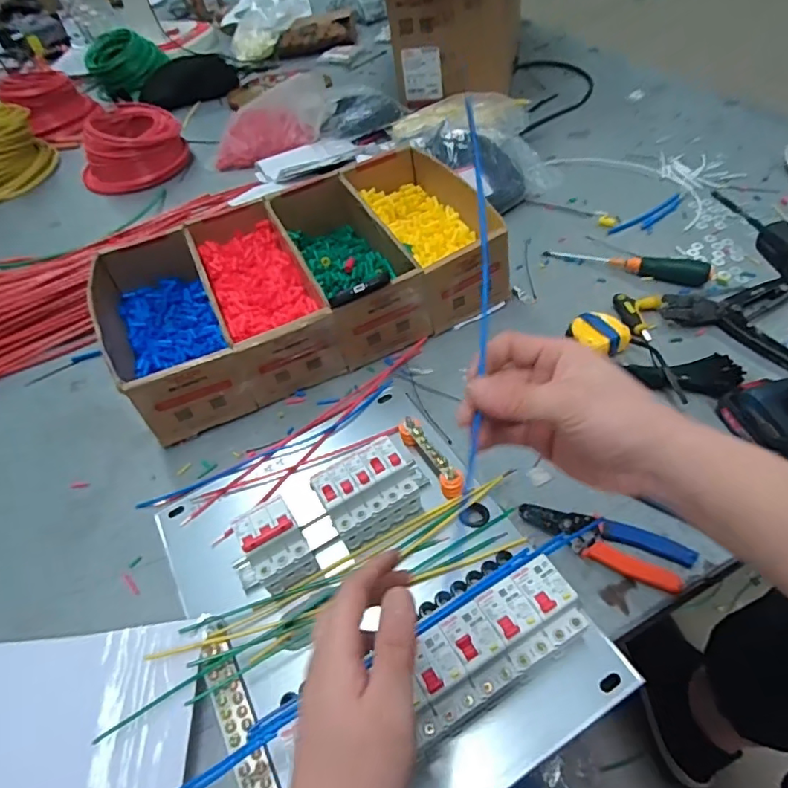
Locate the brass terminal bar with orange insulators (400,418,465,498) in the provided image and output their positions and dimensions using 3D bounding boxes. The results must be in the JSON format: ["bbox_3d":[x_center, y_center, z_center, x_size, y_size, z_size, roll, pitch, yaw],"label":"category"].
[{"bbox_3d":[0.041,0.065,0.587,0.023,0.043,0.102,-29,53,-14],"label":"brass terminal bar with orange insulators"}]

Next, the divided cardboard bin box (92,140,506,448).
[{"bbox_3d":[-0.129,-0.160,0.782,0.532,0.131,0.318,-25,51,-12],"label":"divided cardboard bin box"}]

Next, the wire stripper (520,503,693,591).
[{"bbox_3d":[0.204,0.141,0.531,0.157,0.010,0.048,22,58,24],"label":"wire stripper"}]

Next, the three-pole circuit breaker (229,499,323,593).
[{"bbox_3d":[-0.113,0.148,0.524,0.055,0.075,0.068,-28,51,-14],"label":"three-pole circuit breaker"}]

